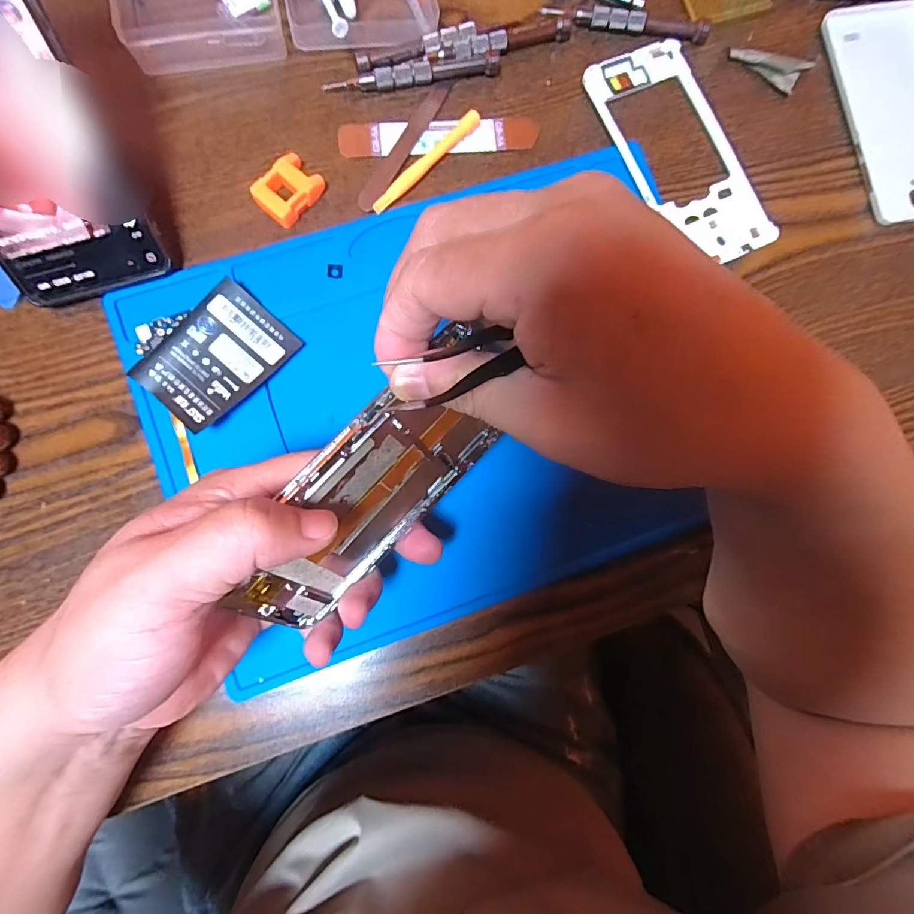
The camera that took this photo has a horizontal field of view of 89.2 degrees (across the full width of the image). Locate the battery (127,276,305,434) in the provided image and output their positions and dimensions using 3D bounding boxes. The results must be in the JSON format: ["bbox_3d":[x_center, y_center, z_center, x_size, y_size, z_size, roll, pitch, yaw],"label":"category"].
[{"bbox_3d":[-0.127,-0.053,0.246,0.051,0.008,0.072,41,82,-2],"label":"battery"}]

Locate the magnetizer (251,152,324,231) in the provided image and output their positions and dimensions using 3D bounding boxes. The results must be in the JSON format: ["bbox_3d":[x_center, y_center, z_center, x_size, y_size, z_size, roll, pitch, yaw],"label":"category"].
[{"bbox_3d":[-0.095,-0.148,0.260,0.025,0.015,0.037,42,84,0],"label":"magnetizer"}]

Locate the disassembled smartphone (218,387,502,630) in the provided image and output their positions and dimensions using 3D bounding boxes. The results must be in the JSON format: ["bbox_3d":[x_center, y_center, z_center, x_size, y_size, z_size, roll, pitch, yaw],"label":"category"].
[{"bbox_3d":[-0.039,0.021,0.193,0.120,0.069,0.005,-48,54,-4],"label":"disassembled smartphone"}]

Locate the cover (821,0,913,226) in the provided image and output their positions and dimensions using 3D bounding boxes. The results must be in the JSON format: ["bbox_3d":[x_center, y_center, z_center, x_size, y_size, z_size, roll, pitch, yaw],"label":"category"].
[{"bbox_3d":[0.282,-0.221,0.295,0.070,0.008,0.144,-11,86,-5],"label":"cover"}]

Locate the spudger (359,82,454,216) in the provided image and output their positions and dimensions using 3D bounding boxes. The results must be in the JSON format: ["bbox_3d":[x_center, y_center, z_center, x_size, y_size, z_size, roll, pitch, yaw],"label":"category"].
[{"bbox_3d":[-0.031,-0.184,0.272,0.013,0.004,0.092,32,84,-1],"label":"spudger"}]

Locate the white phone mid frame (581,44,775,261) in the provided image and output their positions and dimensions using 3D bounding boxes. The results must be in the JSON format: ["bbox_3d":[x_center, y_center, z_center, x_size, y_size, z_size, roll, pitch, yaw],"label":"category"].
[{"bbox_3d":[0.137,-0.184,0.284,0.068,0.006,0.142,-27,88,-6],"label":"white phone mid frame"}]

